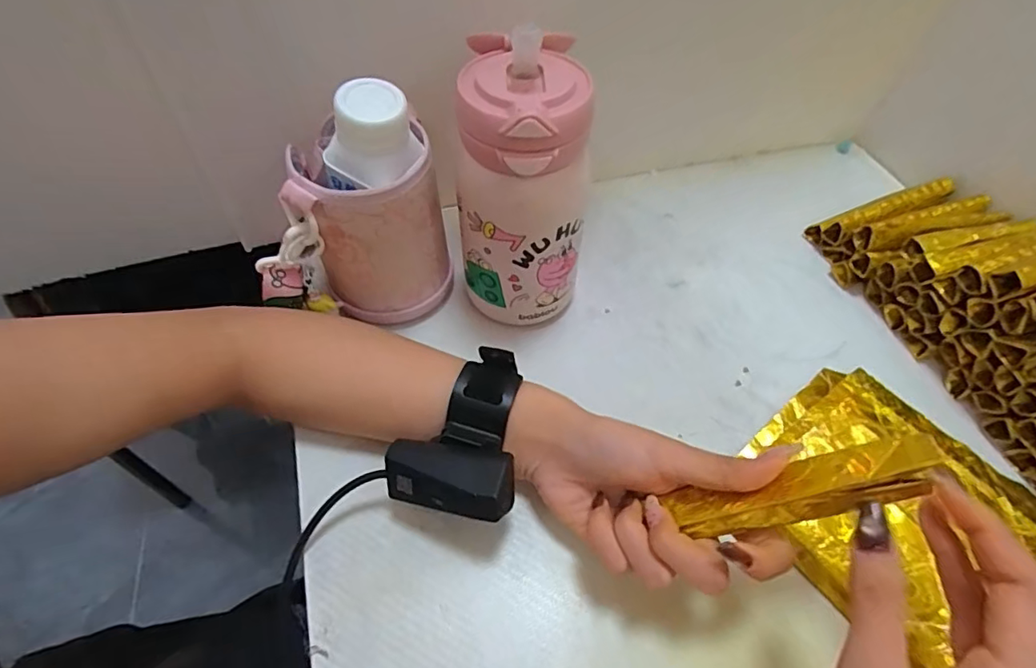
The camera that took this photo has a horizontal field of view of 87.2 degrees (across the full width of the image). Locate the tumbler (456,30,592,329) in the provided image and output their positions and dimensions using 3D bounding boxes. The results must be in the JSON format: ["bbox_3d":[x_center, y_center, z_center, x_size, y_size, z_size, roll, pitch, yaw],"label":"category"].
[{"bbox_3d":[0.000,-0.089,0.362,0.080,0.182,0.092,-4,53,-2],"label":"tumbler"}]

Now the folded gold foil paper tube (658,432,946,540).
[{"bbox_3d":[0.123,0.070,0.241,0.109,0.019,0.021,-27,48,27],"label":"folded gold foil paper tube"}]

